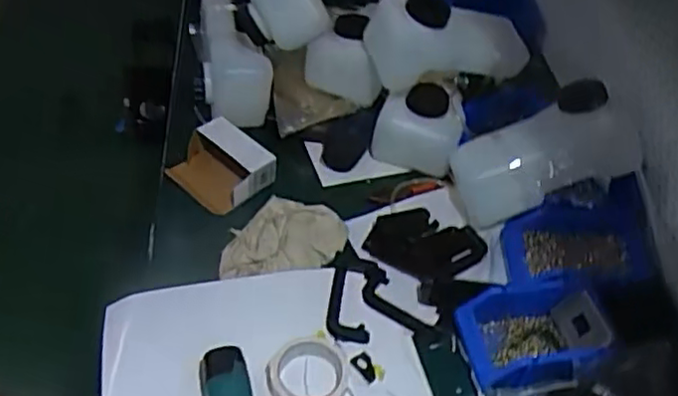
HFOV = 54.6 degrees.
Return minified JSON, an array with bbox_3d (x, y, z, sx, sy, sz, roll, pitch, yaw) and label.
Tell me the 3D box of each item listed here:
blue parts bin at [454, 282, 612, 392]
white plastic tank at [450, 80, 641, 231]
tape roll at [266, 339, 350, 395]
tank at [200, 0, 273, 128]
[{"bbox_3d":[0.252,0.179,0.850,0.181,0.066,0.120,-4,48,-10],"label":"blue parts bin"},{"bbox_3d":[0.301,-0.063,0.979,0.267,0.103,0.139,-26,50,7],"label":"white plastic tank"},{"bbox_3d":[-0.037,0.220,0.800,0.099,0.032,0.095,3,47,-3],"label":"tape roll"},{"bbox_3d":[-0.183,-0.240,1.078,0.106,0.104,0.252,-15,82,-19],"label":"tank"}]

